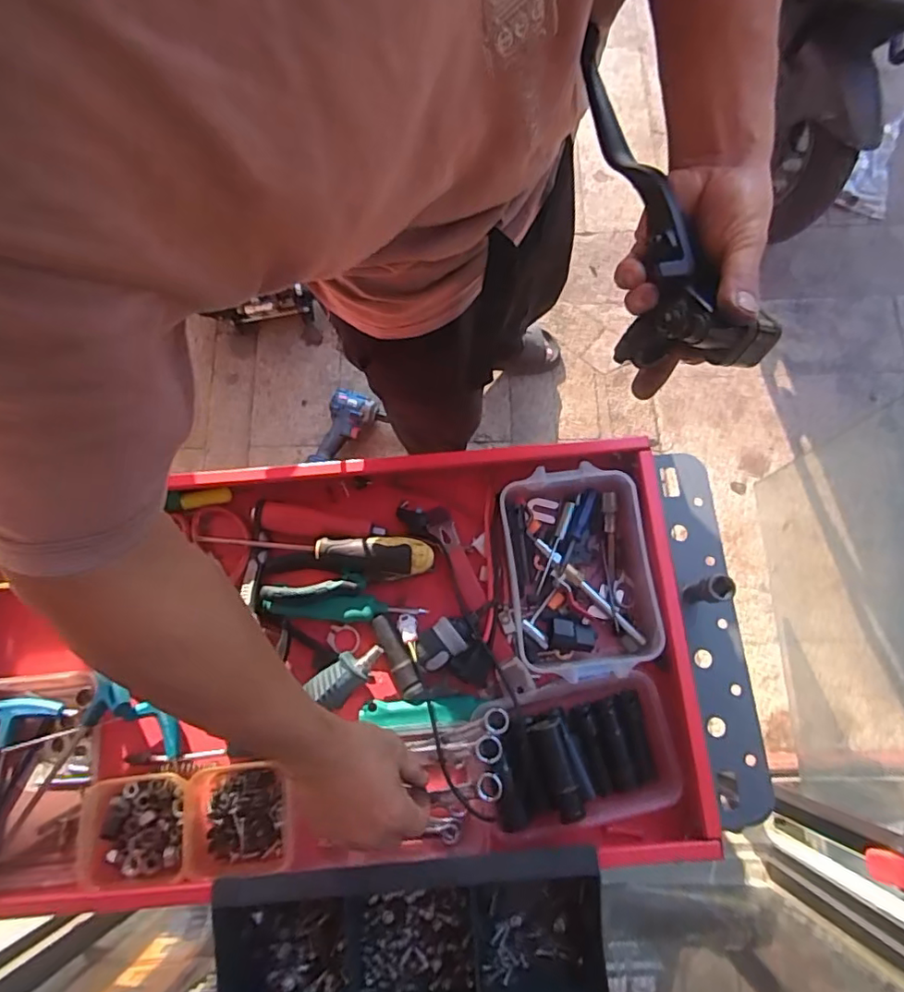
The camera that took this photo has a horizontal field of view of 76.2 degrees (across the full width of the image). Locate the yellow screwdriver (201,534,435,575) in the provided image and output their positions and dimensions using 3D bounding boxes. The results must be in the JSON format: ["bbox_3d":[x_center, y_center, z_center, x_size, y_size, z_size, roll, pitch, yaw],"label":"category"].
[{"bbox_3d":[-0.132,0.045,0.552,0.228,0.032,0.032,8,76,3],"label":"yellow screwdriver"}]

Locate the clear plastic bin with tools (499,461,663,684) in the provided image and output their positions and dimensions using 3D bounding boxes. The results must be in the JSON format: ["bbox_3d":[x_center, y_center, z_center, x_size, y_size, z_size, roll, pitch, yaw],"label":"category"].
[{"bbox_3d":[0.116,0.070,0.540,0.129,0.048,0.191,-7,75,-1],"label":"clear plastic bin with tools"}]

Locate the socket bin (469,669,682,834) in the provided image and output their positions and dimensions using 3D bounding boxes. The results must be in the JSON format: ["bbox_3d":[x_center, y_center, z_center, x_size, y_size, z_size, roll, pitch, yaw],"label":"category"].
[{"bbox_3d":[0.103,0.224,0.503,0.174,0.042,0.106,-13,76,-2],"label":"socket bin"}]

